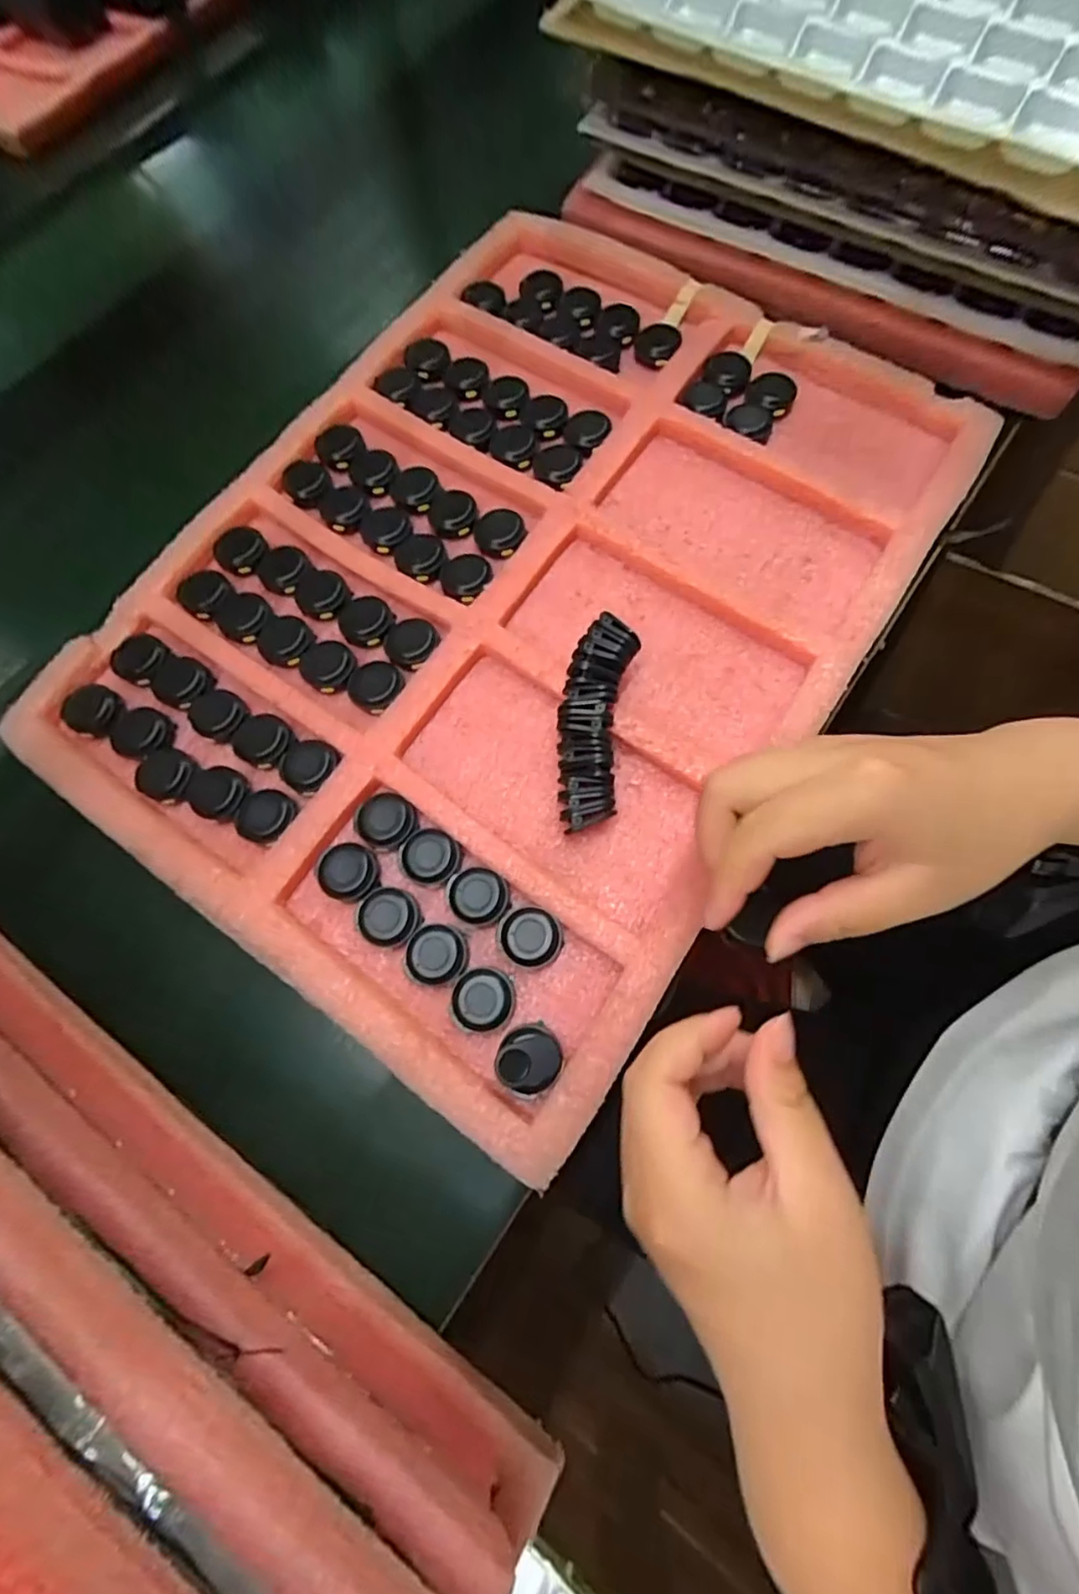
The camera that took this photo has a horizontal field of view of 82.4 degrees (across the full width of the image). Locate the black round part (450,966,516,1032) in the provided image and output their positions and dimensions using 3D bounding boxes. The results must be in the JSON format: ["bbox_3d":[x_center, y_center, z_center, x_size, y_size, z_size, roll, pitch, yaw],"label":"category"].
[{"bbox_3d":[-0.027,0.095,0.292,0.029,0.013,0.028,0,72,1],"label":"black round part"}]

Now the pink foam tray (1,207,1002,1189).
[{"bbox_3d":[-0.012,-0.130,0.359,0.367,0.028,0.495,33,76,11],"label":"pink foam tray"}]

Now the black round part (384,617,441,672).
[{"bbox_3d":[-0.074,-0.089,0.350,0.030,0.008,0.031,0,72,1],"label":"black round part"}]

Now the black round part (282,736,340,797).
[{"bbox_3d":[-0.125,-0.018,0.330,0.031,0.007,0.029,0,72,1],"label":"black round part"}]

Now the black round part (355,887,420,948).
[{"bbox_3d":[-0.075,0.059,0.306,0.030,0.013,0.028,0,72,1],"label":"black round part"}]

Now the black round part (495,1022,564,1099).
[{"bbox_3d":[-0.004,0.118,0.278,0.027,0.024,0.028,0,72,1],"label":"black round part"}]

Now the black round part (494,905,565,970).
[{"bbox_3d":[-0.005,0.068,0.299,0.031,0.013,0.028,15,73,6],"label":"black round part"}]

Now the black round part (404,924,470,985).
[{"bbox_3d":[-0.050,0.076,0.298,0.028,0.014,0.029,0,72,1],"label":"black round part"}]

